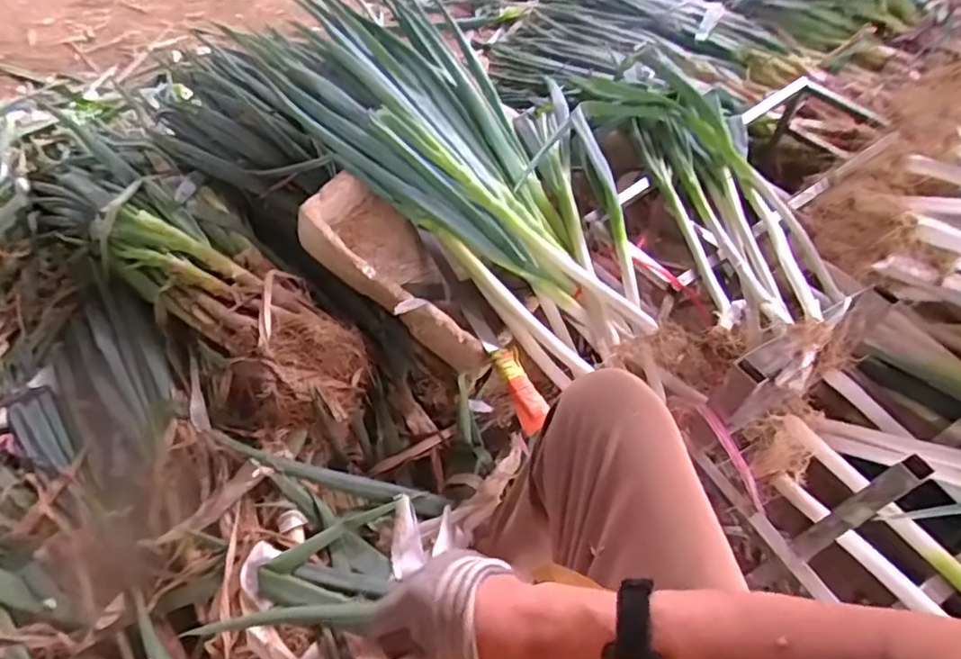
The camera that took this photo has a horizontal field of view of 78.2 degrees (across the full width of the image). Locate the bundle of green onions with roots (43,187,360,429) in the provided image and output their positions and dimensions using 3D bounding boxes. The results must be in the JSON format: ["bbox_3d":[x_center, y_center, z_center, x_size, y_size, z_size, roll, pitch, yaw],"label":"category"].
[{"bbox_3d":[-0.546,-0.120,1.074,0.847,0.129,0.223,35,59,24],"label":"bundle of green onions with roots"}]

